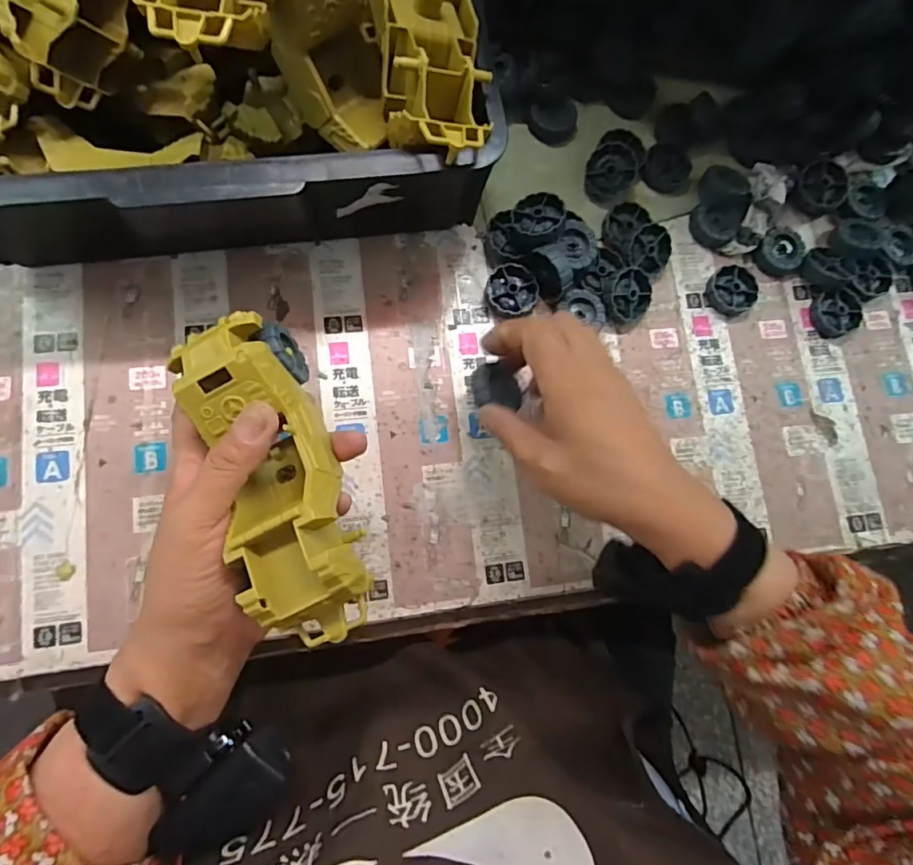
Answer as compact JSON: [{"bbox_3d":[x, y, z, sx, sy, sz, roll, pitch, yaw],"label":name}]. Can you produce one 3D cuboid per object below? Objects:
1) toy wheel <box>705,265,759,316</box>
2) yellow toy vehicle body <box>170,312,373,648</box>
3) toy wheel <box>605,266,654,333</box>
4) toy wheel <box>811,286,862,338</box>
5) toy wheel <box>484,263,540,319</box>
[{"bbox_3d":[0.223,-0.114,0.424,0.040,0.011,0.038,1,81,-6],"label":"toy wheel"},{"bbox_3d":[-0.094,0.018,0.267,0.059,0.050,0.175,-22,77,-8],"label":"yellow toy vehicle body"},{"bbox_3d":[0.132,-0.103,0.404,0.042,0.015,0.042,-4,101,-22],"label":"toy wheel"},{"bbox_3d":[0.311,-0.097,0.428,0.034,0.014,0.037,1,81,-6],"label":"toy wheel"},{"bbox_3d":[0.042,-0.107,0.399,0.039,0.011,0.039,1,81,-6],"label":"toy wheel"}]

